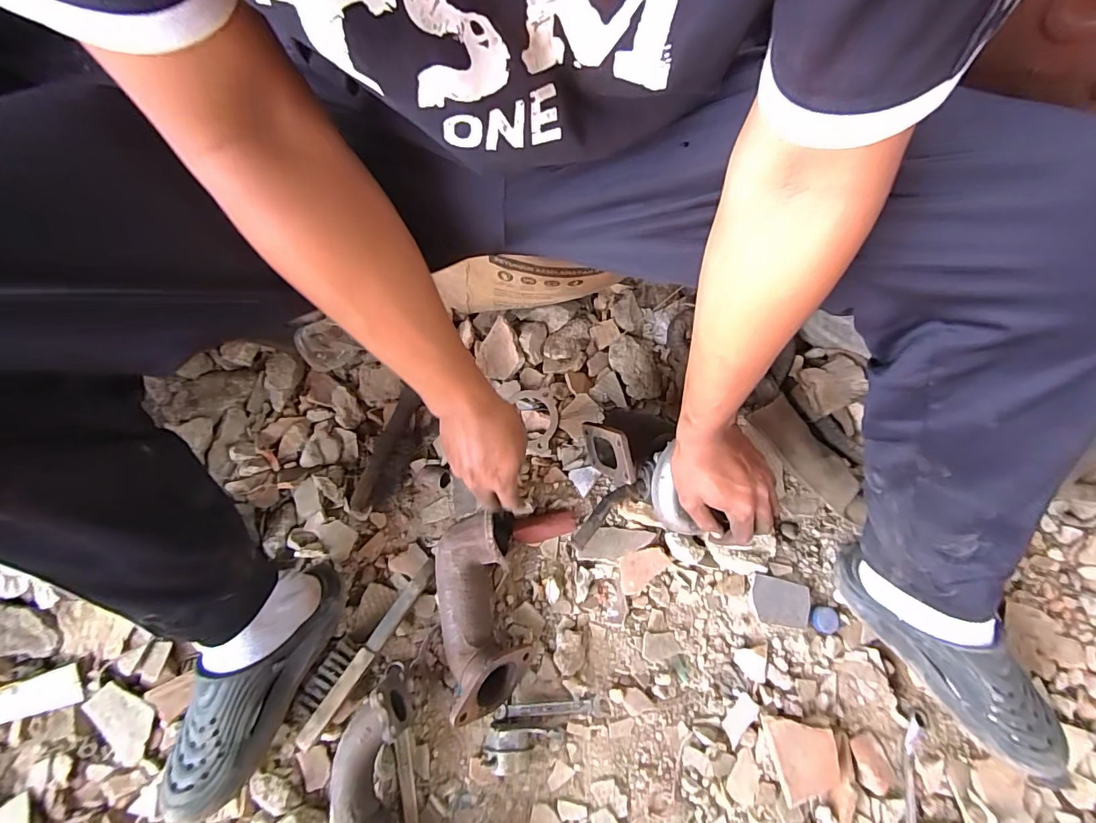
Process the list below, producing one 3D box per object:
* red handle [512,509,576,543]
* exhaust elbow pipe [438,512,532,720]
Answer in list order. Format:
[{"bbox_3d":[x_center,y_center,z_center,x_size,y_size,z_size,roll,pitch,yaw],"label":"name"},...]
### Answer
[{"bbox_3d":[-0.004,0.154,0.629,0.084,0.024,0.034,-14,75,-2],"label":"red handle"},{"bbox_3d":[-0.085,0.236,0.570,0.105,0.090,0.231,-11,75,-2],"label":"exhaust elbow pipe"}]

